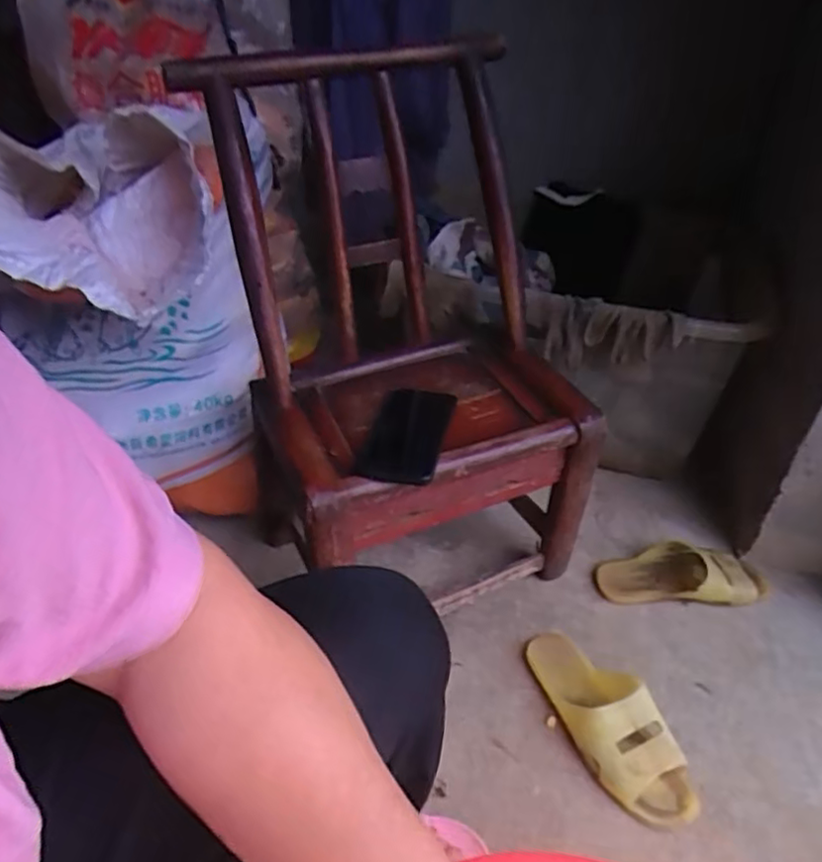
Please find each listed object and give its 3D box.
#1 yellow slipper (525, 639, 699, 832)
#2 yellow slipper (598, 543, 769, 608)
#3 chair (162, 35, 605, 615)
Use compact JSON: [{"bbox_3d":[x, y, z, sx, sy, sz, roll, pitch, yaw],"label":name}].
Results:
[{"bbox_3d":[0.224,0.329,0.751,0.094,0.059,0.243,-20,43,-24],"label":"yellow slipper"},{"bbox_3d":[0.388,0.203,0.921,0.238,0.051,0.090,2,39,2],"label":"yellow slipper"},{"bbox_3d":[-0.004,-0.096,0.772,0.362,0.570,0.348,-16,42,-21],"label":"chair"}]

